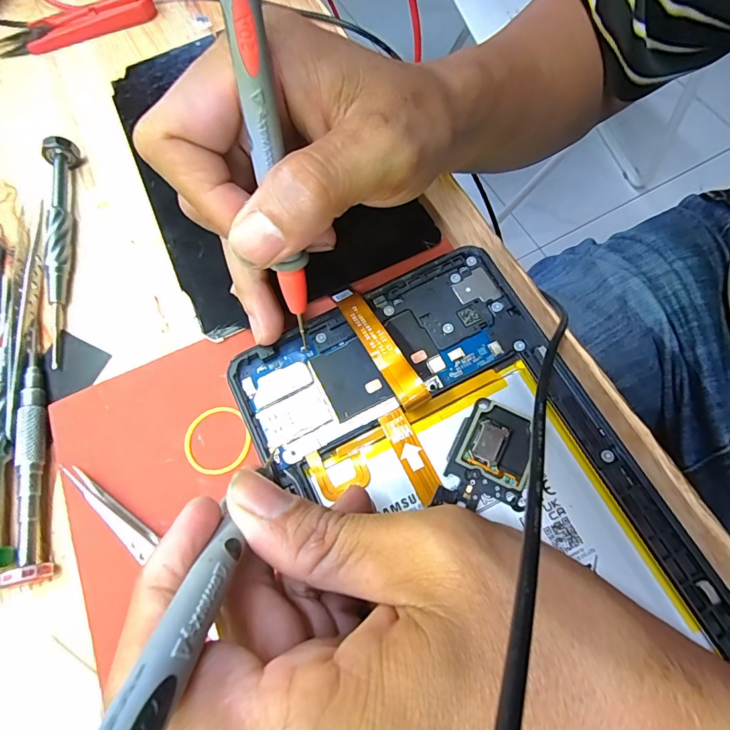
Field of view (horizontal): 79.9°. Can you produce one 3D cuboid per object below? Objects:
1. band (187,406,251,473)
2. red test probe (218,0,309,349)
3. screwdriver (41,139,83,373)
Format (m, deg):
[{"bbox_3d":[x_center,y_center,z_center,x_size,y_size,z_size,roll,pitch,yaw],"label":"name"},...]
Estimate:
[{"bbox_3d":[-0.061,0.030,0.178,0.027,0.004,0.027,-1,70,4],"label":"band"},{"bbox_3d":[-0.029,-0.066,0.129,0.010,0.134,0.006,-6,43,-2],"label":"red test probe"},{"bbox_3d":[-0.154,-0.060,0.217,0.013,0.018,0.124,-11,70,1],"label":"screwdriver"}]

